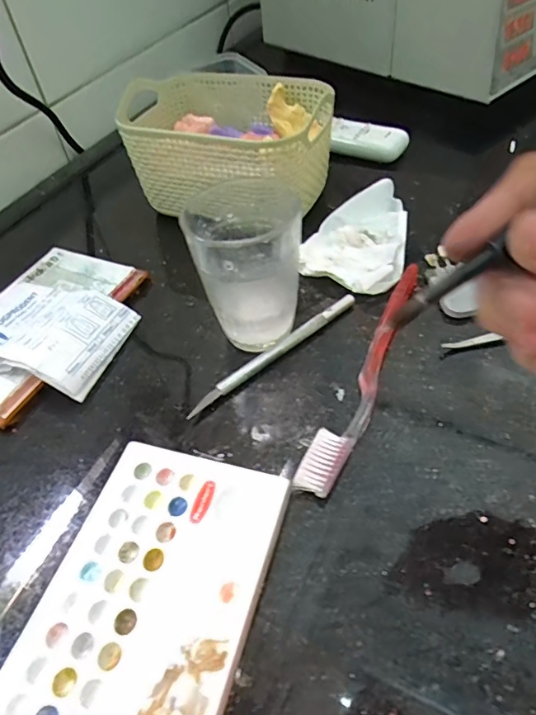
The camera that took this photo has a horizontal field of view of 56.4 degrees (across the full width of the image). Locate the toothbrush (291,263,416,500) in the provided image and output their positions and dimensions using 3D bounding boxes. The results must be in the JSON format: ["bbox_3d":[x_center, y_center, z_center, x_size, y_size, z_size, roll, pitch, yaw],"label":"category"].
[{"bbox_3d":[0.065,0.005,0.305,0.020,0.012,0.182,19,53,22],"label":"toothbrush"}]

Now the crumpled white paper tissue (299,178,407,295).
[{"bbox_3d":[0.067,-0.095,0.387,0.075,0.025,0.117,5,49,11],"label":"crumpled white paper tissue"}]

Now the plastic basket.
[{"bbox_3d":[-0.037,-0.179,0.436,0.179,0.084,0.118,15,52,20],"label":"plastic basket"}]

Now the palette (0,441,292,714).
[{"bbox_3d":[-0.056,0.113,0.224,0.094,0.012,0.150,10,50,15],"label":"palette"}]

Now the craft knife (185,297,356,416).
[{"bbox_3d":[0.005,-0.004,0.323,0.135,0.008,0.008,-34,53,-22],"label":"craft knife"}]

